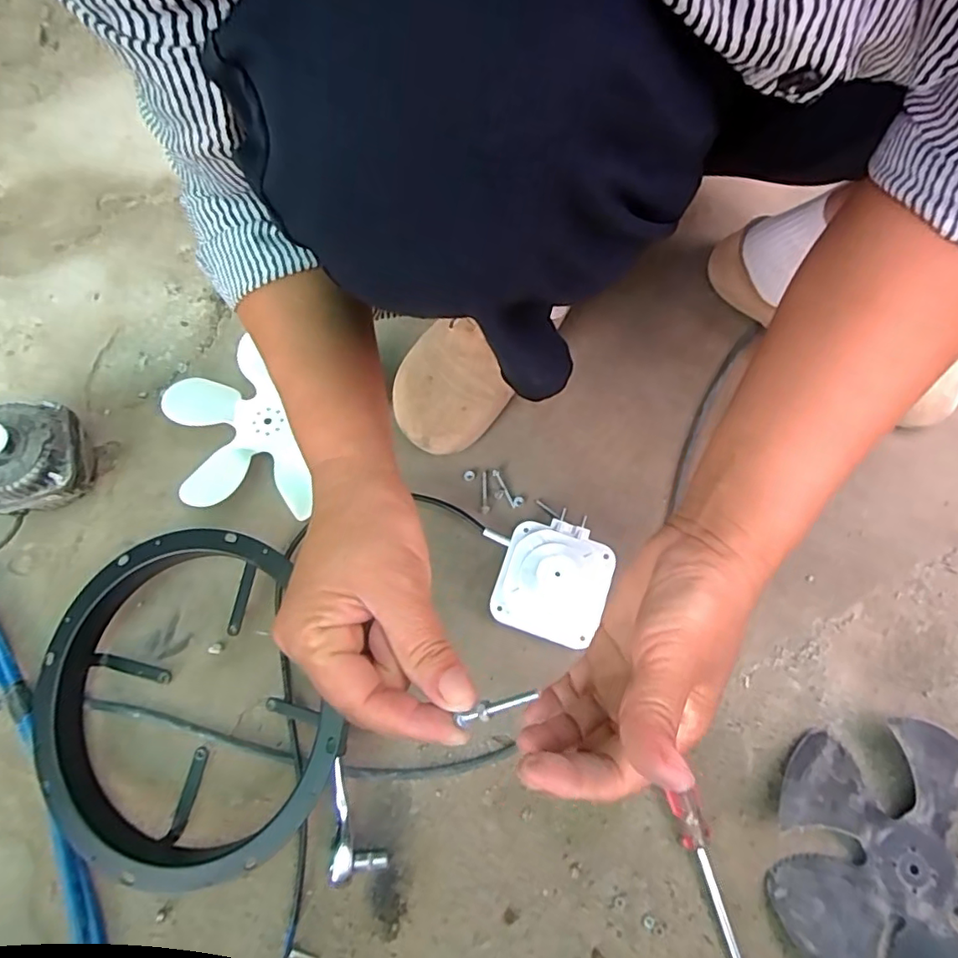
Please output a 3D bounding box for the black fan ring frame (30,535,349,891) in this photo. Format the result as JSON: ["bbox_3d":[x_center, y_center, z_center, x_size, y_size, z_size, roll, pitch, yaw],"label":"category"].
[{"bbox_3d":[-0.222,0.169,0.432,0.217,0.066,0.240,-24,71,-6],"label":"black fan ring frame"}]

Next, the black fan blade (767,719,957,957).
[{"bbox_3d":[0.302,0.272,0.397,0.181,0.029,0.184,-1,70,2],"label":"black fan blade"}]

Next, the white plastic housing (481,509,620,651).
[{"bbox_3d":[0.054,0.076,0.459,0.096,0.063,0.093,18,72,9],"label":"white plastic housing"}]

